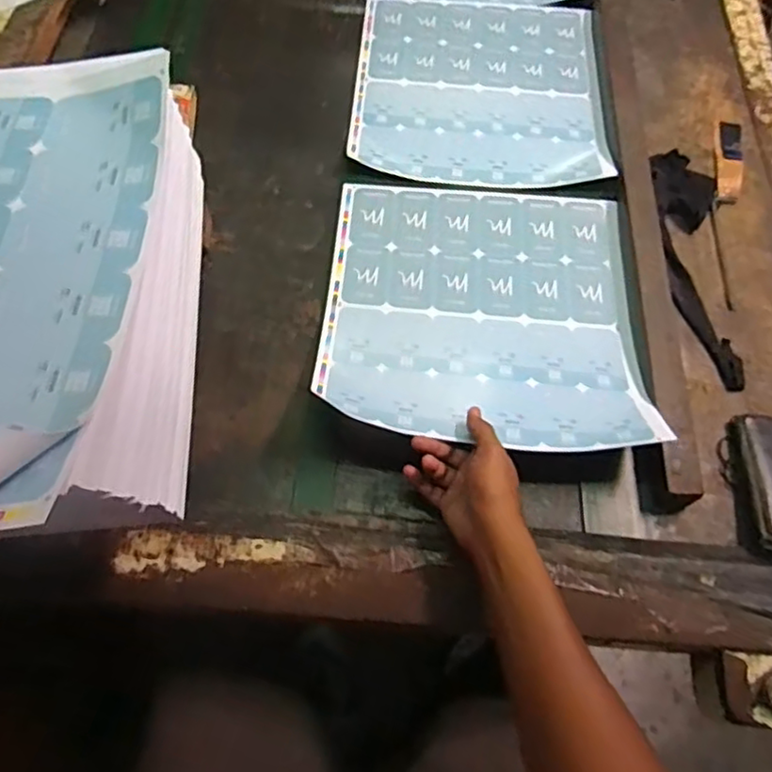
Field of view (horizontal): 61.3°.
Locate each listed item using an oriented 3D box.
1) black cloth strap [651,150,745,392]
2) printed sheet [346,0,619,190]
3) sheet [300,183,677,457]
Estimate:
[{"bbox_3d":[0.384,-0.161,0.807,0.092,0.031,0.348,5,62,1],"label":"black cloth strap"},{"bbox_3d":[0.136,-0.440,0.950,0.350,0.012,0.377,4,62,1],"label":"printed sheet"},{"bbox_3d":[0.111,-0.100,0.747,0.354,0.071,0.375,3,62,0],"label":"sheet"}]

